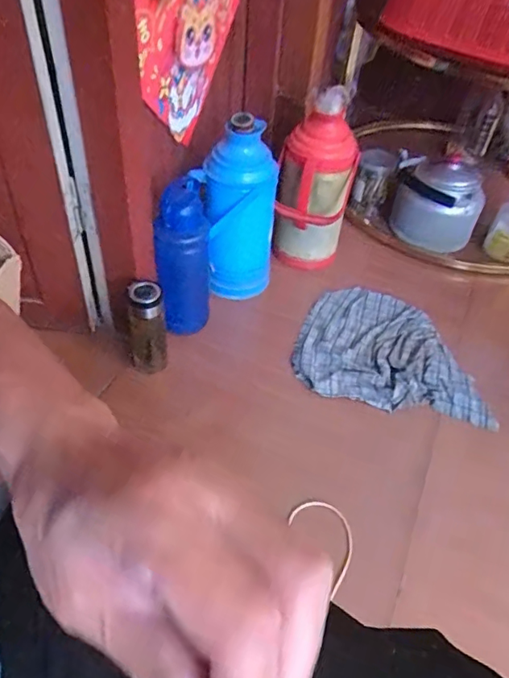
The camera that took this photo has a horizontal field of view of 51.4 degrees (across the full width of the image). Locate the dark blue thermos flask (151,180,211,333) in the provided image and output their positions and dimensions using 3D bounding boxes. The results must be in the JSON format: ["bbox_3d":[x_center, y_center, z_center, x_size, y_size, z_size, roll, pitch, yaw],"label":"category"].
[{"bbox_3d":[-0.138,-0.142,1.001,0.097,0.294,0.104,-1,47,-7],"label":"dark blue thermos flask"}]

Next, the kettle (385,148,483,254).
[{"bbox_3d":[0.447,-0.337,1.338,0.198,0.207,0.183,7,47,1],"label":"kettle"}]

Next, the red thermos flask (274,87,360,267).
[{"bbox_3d":[0.124,-0.311,1.140,0.150,0.402,0.122,6,47,0],"label":"red thermos flask"}]

